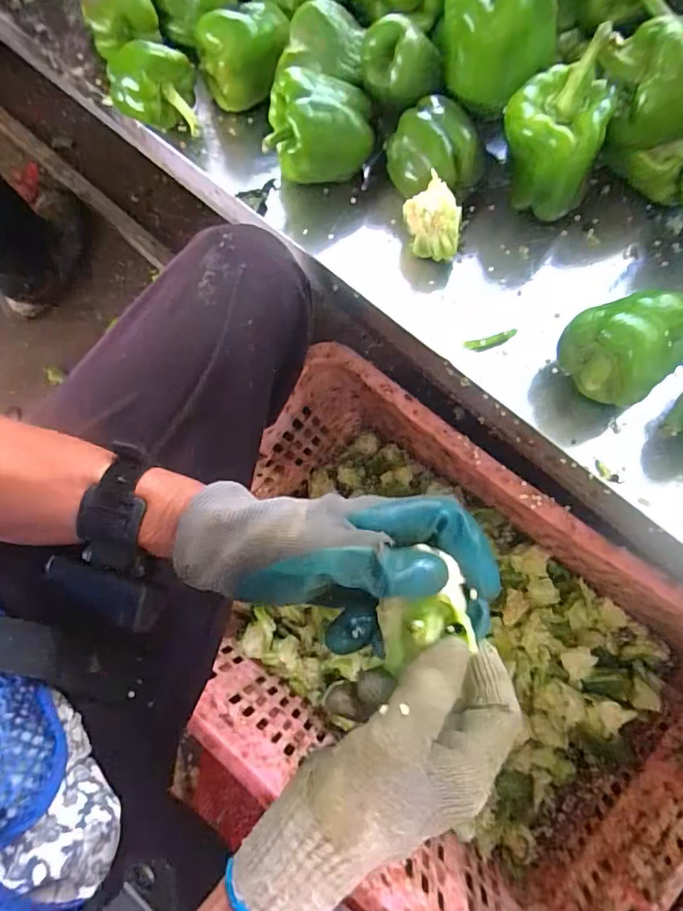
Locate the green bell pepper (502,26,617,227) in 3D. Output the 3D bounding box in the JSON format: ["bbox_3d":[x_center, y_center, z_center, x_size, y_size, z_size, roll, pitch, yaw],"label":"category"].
[{"bbox_3d":[0.164,-0.246,0.392,0.073,0.134,0.056,31,75,12],"label":"green bell pepper"}]

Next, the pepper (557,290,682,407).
[{"bbox_3d":[0.204,-0.078,0.363,0.083,0.075,0.068,-37,73,-10],"label":"pepper"}]

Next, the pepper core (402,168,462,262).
[{"bbox_3d":[0.077,-0.188,0.417,0.055,0.054,0.038,42,77,15],"label":"pepper core"}]

